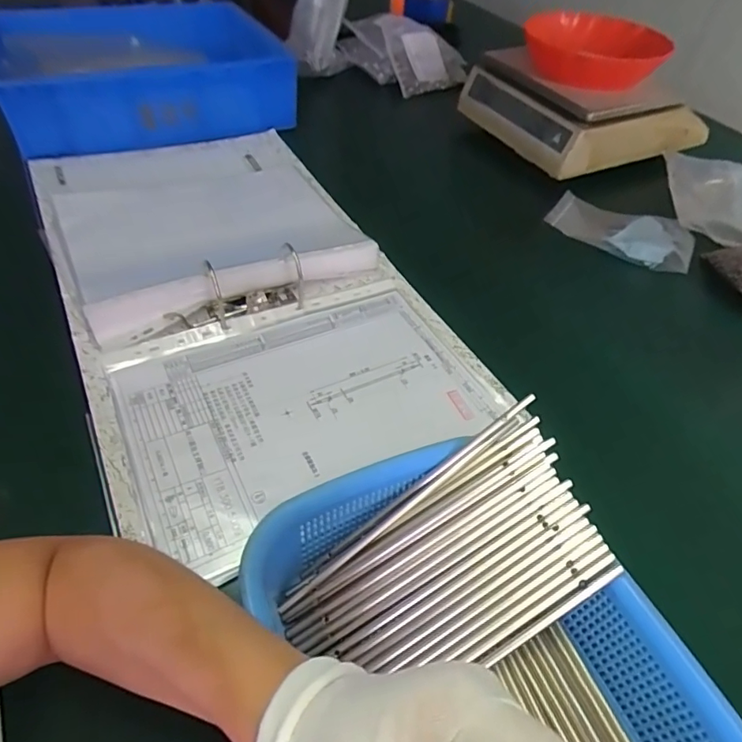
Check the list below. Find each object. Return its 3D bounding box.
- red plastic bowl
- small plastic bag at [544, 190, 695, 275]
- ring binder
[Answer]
[{"bbox_3d":[0.328,-0.493,0.790,0.193,0.056,0.161,6,48,0],"label":"red plastic bowl"},{"bbox_3d":[0.334,-0.189,0.691,0.181,0.019,0.103,23,50,15],"label":"small plastic bag"},{"bbox_3d":[-0.140,-0.099,0.543,0.341,0.057,0.543,-22,54,-23],"label":"ring binder"}]

